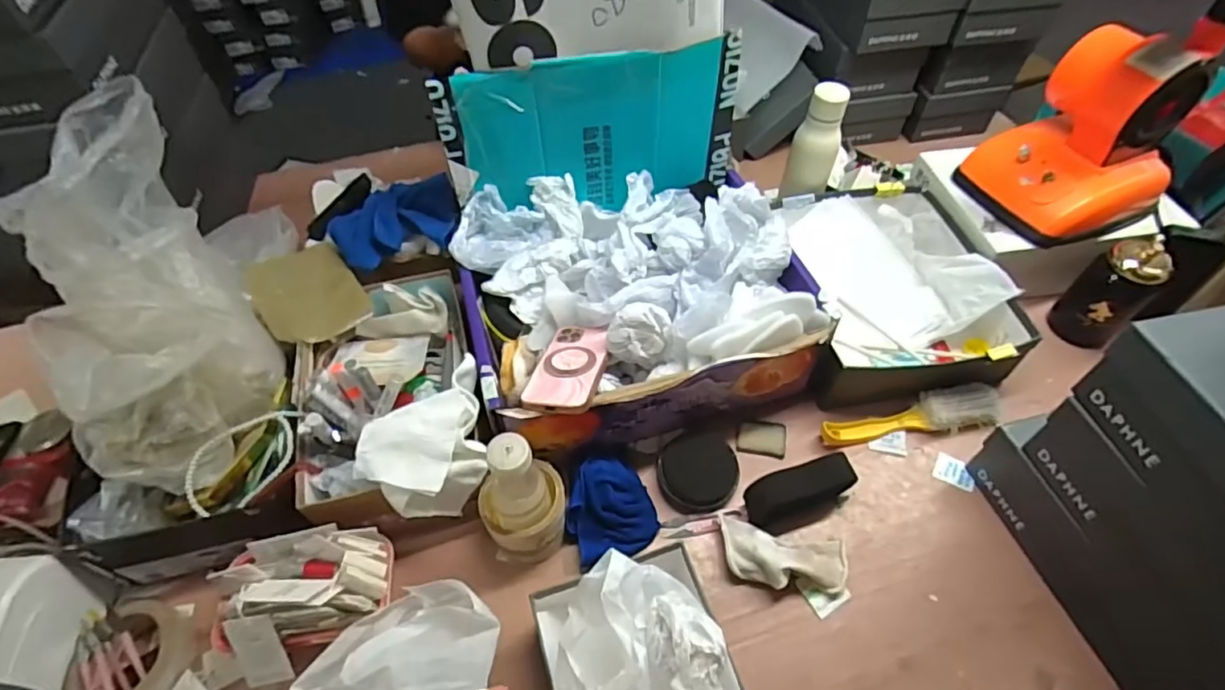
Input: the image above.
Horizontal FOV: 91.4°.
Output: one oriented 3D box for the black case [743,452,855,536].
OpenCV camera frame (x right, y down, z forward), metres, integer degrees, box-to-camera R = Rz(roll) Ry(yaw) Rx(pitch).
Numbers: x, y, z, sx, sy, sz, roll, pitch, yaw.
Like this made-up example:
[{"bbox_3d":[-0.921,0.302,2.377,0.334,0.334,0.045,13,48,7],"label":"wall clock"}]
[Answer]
[{"bbox_3d":[0.213,0.169,0.676,0.121,0.045,0.054,-18,54,-12],"label":"black case"}]

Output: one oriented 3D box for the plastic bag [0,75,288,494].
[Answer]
[{"bbox_3d":[-0.479,-0.055,0.603,0.176,0.193,0.394,-13,94,-8],"label":"plastic bag"}]

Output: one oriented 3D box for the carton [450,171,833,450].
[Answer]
[{"bbox_3d":[0.023,-0.060,0.731,0.382,0.170,0.295,-14,54,-9],"label":"carton"}]

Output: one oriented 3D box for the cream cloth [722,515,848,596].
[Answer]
[{"bbox_3d":[0.183,0.227,0.642,0.139,0.040,0.071,10,54,9],"label":"cream cloth"}]

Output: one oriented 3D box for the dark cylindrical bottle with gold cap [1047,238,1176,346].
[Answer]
[{"bbox_3d":[0.631,-0.062,0.764,0.069,0.142,0.072,-1,53,1],"label":"dark cylindrical bottle with gold cap"}]

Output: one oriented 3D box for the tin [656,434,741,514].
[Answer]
[{"bbox_3d":[0.101,0.150,0.698,0.090,0.039,0.083,-1,53,1],"label":"tin"}]

